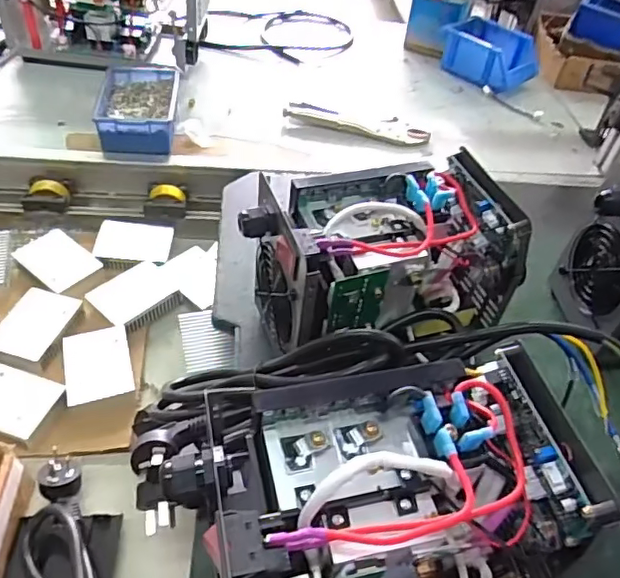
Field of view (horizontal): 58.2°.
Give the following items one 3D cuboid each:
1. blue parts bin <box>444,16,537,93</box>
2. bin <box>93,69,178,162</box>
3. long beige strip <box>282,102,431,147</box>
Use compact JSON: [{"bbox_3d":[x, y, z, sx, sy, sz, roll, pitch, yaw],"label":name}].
[{"bbox_3d":[0.316,-0.412,0.983,0.159,0.071,0.113,38,53,26],"label":"blue parts bin"},{"bbox_3d":[-0.234,-0.247,0.769,0.101,0.052,0.159,-1,47,-9],"label":"bin"},{"bbox_3d":[0.071,-0.245,0.830,0.214,0.021,0.039,13,46,5],"label":"long beige strip"}]

